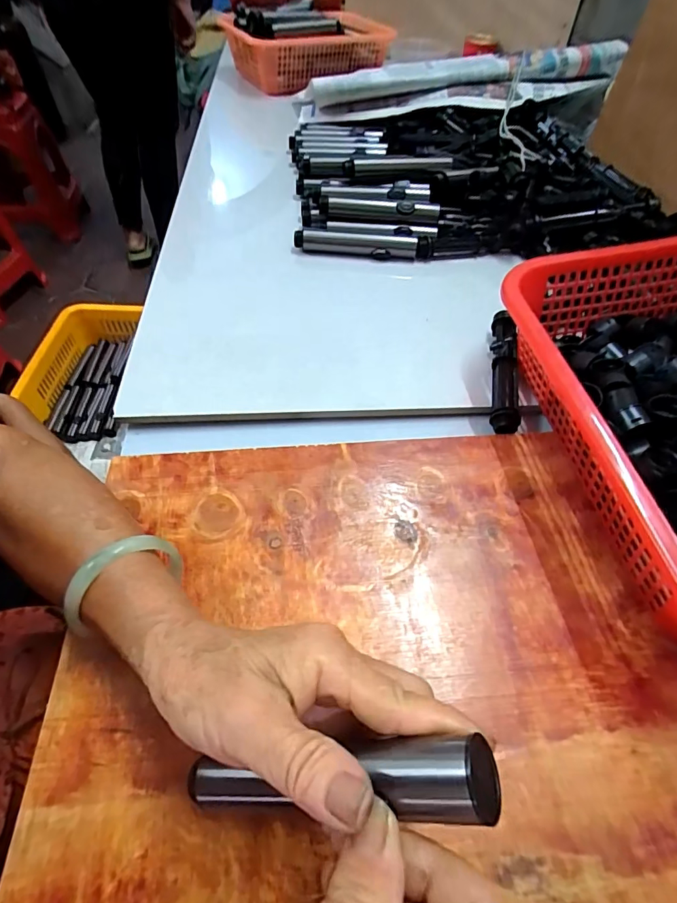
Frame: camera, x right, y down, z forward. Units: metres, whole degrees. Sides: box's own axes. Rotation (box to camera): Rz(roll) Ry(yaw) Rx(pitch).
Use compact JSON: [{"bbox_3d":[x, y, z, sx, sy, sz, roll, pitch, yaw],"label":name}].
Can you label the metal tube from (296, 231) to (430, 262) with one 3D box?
[{"bbox_3d":[0.033,-0.258,0.545,0.169,0.025,0.025,1,52,-2],"label":"metal tube"}]

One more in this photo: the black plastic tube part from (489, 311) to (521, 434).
[{"bbox_3d":[0.158,-0.079,0.413,0.023,0.026,0.142,9,53,5],"label":"black plastic tube part"}]

